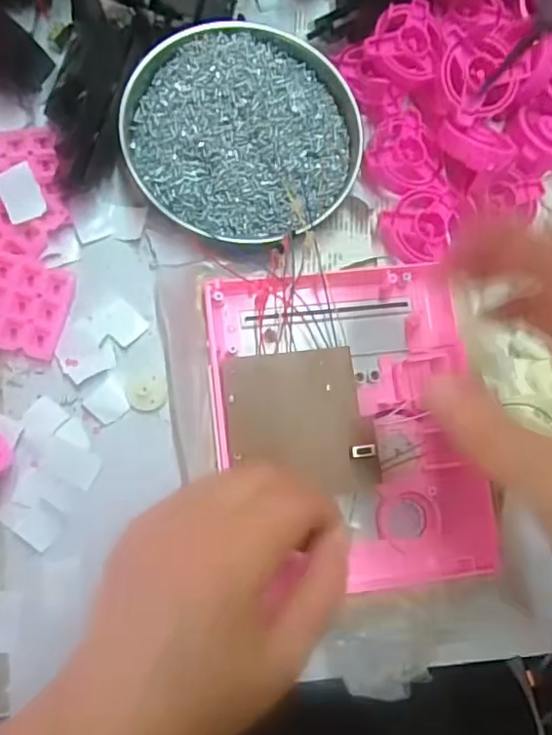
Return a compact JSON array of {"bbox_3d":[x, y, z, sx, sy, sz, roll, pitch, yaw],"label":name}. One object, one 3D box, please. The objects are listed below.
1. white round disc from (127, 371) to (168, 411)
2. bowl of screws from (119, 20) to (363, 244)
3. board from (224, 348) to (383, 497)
[{"bbox_3d":[-0.072,0.013,0.323,0.022,0.007,0.021,1,81,-6],"label":"white round disc"},{"bbox_3d":[-0.019,-0.139,0.339,0.133,0.019,0.125,1,81,-6],"label":"bowl of screws"},{"bbox_3d":[0.013,0.027,0.292,0.073,0.006,0.071,-5,83,-6],"label":"board"}]

